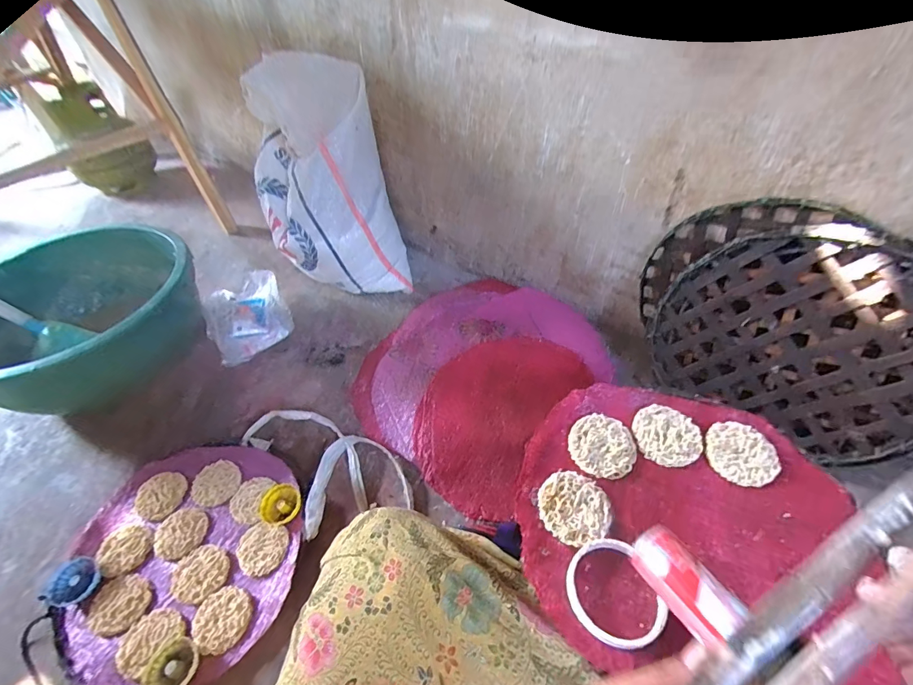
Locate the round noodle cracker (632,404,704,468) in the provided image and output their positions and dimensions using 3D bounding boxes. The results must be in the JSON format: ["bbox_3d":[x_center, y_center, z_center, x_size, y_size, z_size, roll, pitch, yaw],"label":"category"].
[{"bbox_3d":[0.253,0.111,0.491,0.071,0.011,0.075,-2,47,2],"label":"round noodle cracker"}]

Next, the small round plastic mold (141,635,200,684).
[{"bbox_3d":[-0.365,0.417,0.521,0.058,0.013,0.064,19,52,20],"label":"small round plastic mold"}]

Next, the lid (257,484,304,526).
[{"bbox_3d":[-0.280,0.259,0.654,0.066,0.017,0.061,-2,47,2],"label":"lid"}]

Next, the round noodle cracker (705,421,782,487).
[{"bbox_3d":[0.326,0.127,0.469,0.070,0.010,0.074,-2,47,2],"label":"round noodle cracker"}]

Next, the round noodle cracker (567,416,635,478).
[{"bbox_3d":[0.174,0.123,0.487,0.075,0.011,0.076,-2,47,2],"label":"round noodle cracker"}]

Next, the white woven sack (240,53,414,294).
[{"bbox_3d":[-0.281,-0.320,0.896,0.282,0.458,0.169,-13,48,-7],"label":"white woven sack"}]

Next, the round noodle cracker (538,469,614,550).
[{"bbox_3d":[0.126,0.175,0.439,0.074,0.007,0.072,-2,47,2],"label":"round noodle cracker"}]

